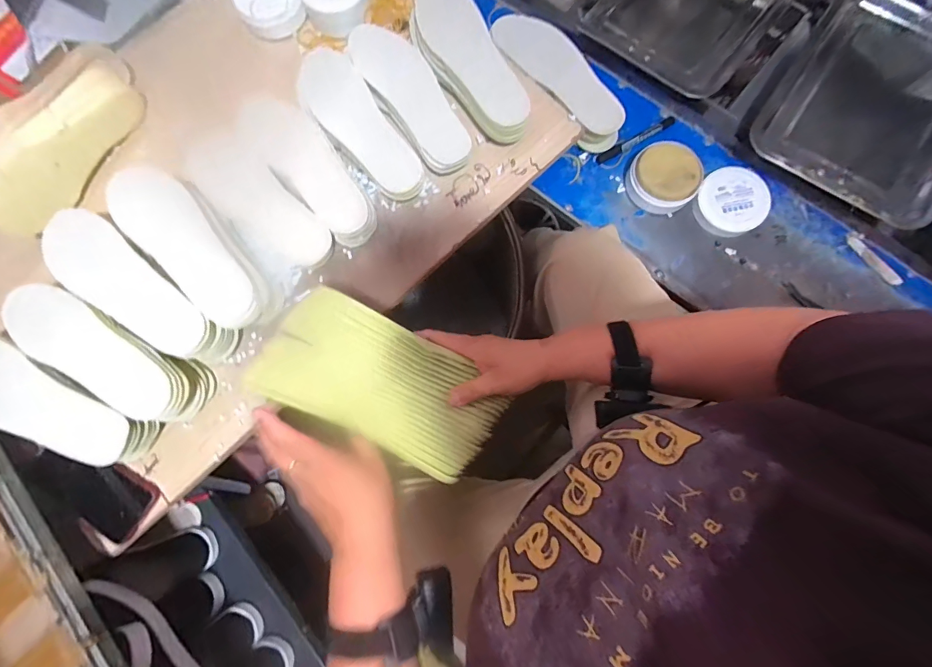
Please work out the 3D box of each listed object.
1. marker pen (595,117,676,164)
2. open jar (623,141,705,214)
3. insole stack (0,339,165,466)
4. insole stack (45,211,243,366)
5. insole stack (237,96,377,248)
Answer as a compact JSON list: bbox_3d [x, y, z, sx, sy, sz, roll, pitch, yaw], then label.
[{"bbox_3d":[0.274,-0.312,0.644,0.144,0.013,0.017,-31,79,-5],"label":"marker pen"},{"bbox_3d":[0.305,-0.240,0.614,0.098,0.051,0.103,-31,79,-6],"label":"open jar"},{"bbox_3d":[-0.514,0.091,0.505,0.245,0.070,0.084,28,80,7],"label":"insole stack"},{"bbox_3d":[-0.418,-0.052,0.523,0.253,0.088,0.081,36,81,8],"label":"insole stack"},{"bbox_3d":[-0.217,-0.229,0.552,0.078,0.026,0.242,-40,91,-10],"label":"insole stack"}]

